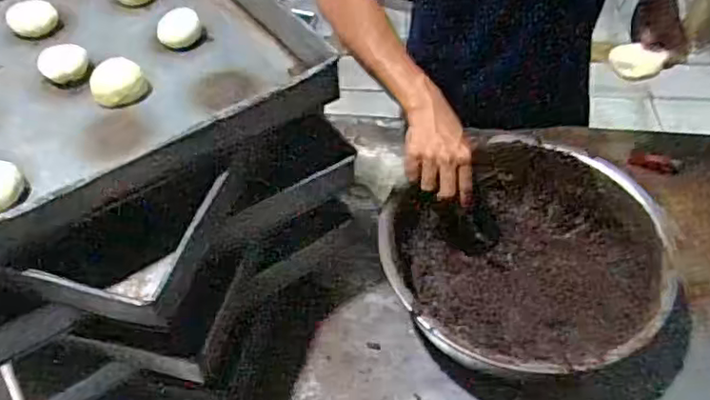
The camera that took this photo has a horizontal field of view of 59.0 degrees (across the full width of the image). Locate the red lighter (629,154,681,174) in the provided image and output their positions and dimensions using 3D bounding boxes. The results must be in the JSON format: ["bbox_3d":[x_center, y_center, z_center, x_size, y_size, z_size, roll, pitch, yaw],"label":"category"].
[{"bbox_3d":[0.474,-0.059,0.993,0.071,0.011,0.025,13,51,28],"label":"red lighter"}]

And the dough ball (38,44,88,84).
[{"bbox_3d":[-0.332,-0.156,0.716,0.051,0.026,0.041,-25,52,-19],"label":"dough ball"}]

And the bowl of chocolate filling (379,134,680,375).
[{"bbox_3d":[0.228,0.084,0.823,0.339,0.133,0.345,18,51,17],"label":"bowl of chocolate filling"}]

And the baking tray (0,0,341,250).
[{"bbox_3d":[-0.325,-0.165,0.722,0.464,0.057,0.469,-28,54,-22],"label":"baking tray"}]

